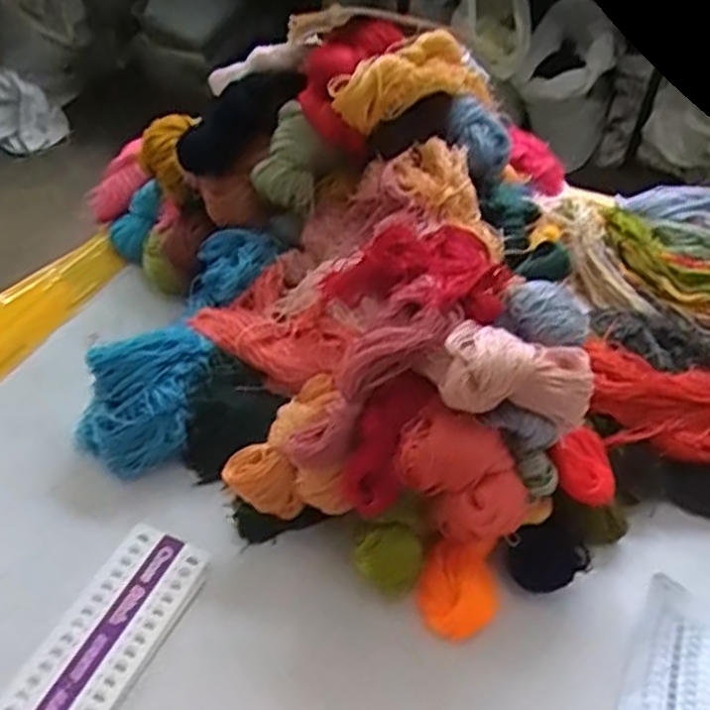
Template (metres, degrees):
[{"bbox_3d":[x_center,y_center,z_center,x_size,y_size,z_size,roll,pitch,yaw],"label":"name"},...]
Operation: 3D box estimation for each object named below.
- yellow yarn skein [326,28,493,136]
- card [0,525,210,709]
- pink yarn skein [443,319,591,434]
[{"bbox_3d":[0.062,-0.302,0.805,0.185,0.058,0.071,-14,48,-13],"label":"yellow yarn skein"},{"bbox_3d":[-0.226,0.266,0.598,0.089,0.007,0.275,20,49,17],"label":"card"},{"bbox_3d":[0.130,0.021,0.596,0.125,0.066,0.064,11,48,10],"label":"pink yarn skein"}]

